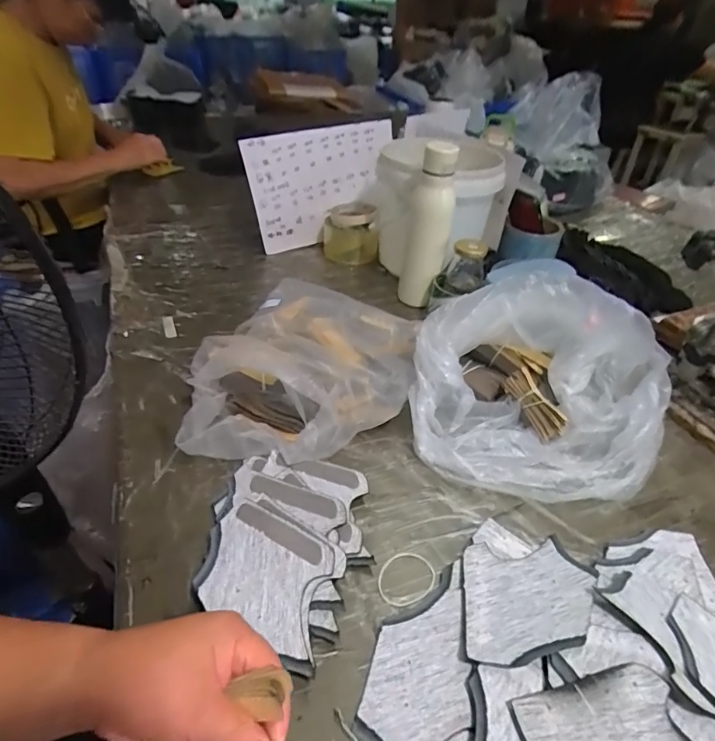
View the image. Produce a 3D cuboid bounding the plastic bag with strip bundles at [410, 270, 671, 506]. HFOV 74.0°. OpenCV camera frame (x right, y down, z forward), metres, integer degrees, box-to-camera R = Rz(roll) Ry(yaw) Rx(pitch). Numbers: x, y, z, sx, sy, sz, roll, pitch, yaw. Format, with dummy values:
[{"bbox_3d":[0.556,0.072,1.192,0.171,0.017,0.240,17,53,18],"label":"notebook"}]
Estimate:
[{"bbox_3d":[0.203,0.016,0.516,0.283,0.162,0.196,11,37,9],"label":"plastic bag with strip bundles"}]

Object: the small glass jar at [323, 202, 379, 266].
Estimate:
[{"bbox_3d":[-0.014,-0.266,0.905,0.098,0.088,0.102,1,39,-1],"label":"small glass jar"}]

